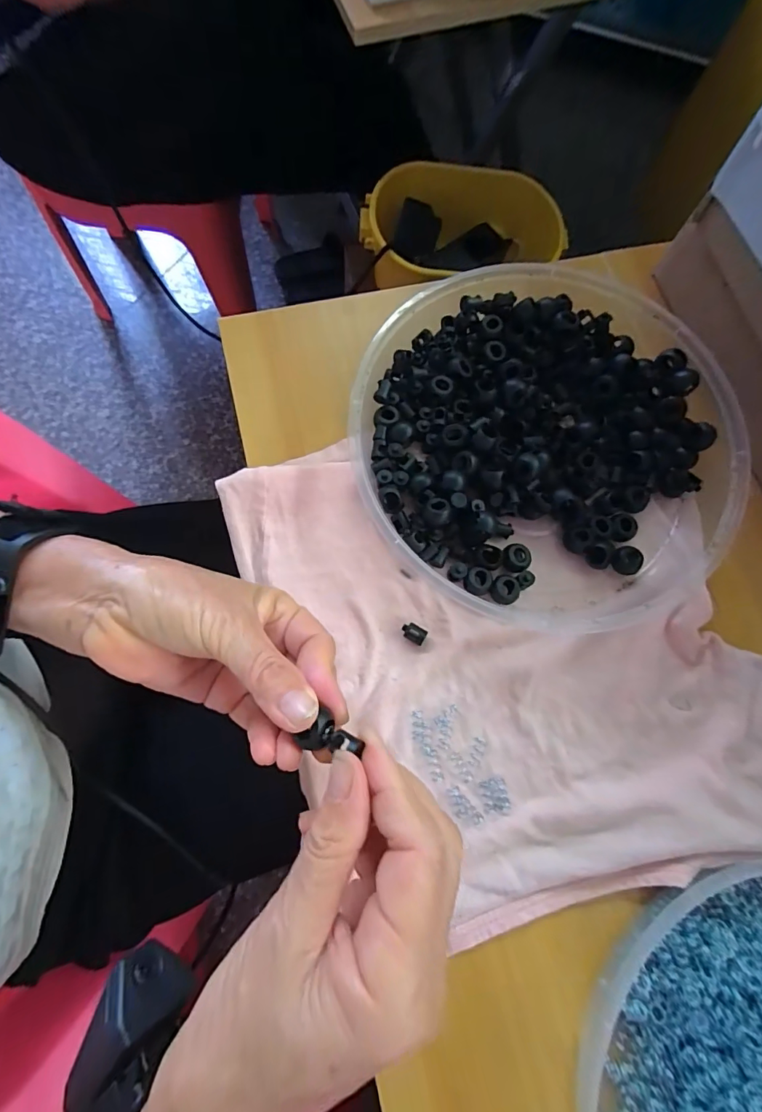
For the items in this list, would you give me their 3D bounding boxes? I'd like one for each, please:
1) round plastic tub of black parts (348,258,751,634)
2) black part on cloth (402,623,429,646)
[{"bbox_3d":[0.106,-0.079,0.281,0.227,0.037,0.230,1,77,-4],"label":"round plastic tub of black parts"},{"bbox_3d":[0.020,0.046,0.262,0.015,0.004,0.010,30,77,3],"label":"black part on cloth"}]

